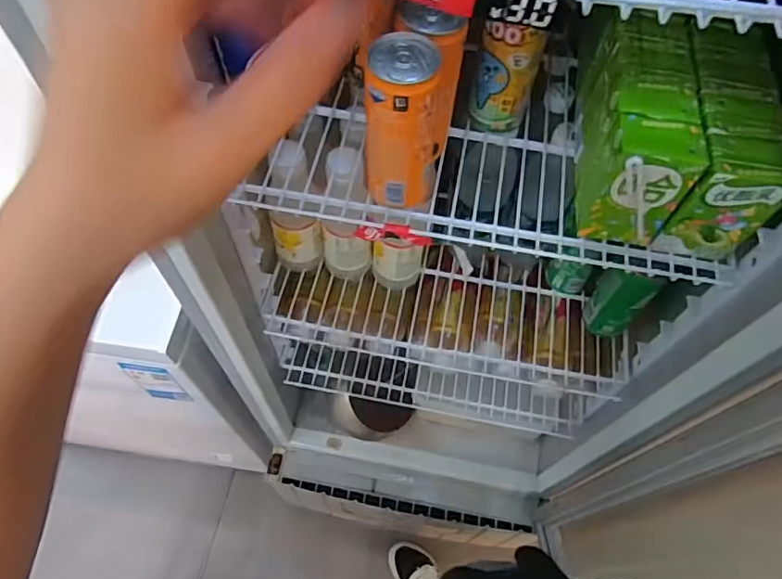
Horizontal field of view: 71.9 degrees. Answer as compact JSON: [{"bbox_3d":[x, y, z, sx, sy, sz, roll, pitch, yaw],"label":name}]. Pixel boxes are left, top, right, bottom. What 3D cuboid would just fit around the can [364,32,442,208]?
[{"bbox_3d":[0.009,-0.132,0.445,0.057,0.136,0.052,3,62,-1],"label":"can"}]

